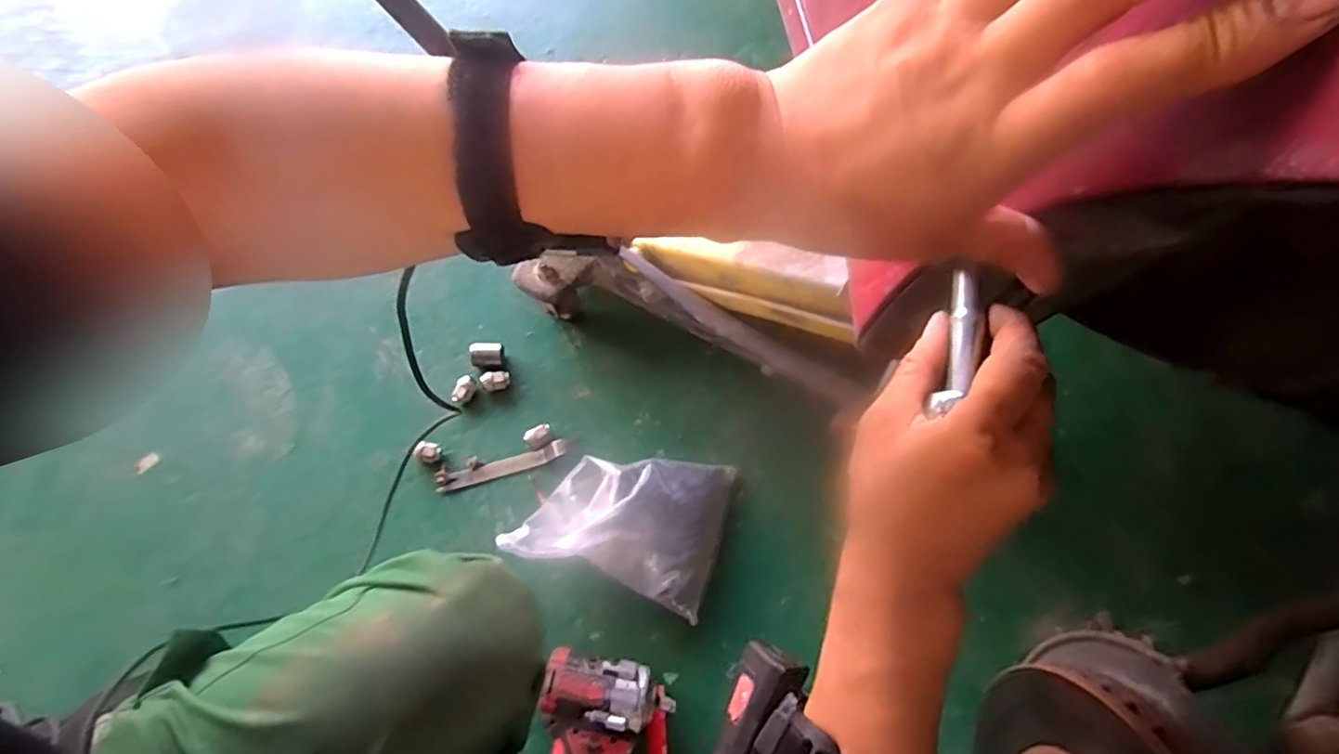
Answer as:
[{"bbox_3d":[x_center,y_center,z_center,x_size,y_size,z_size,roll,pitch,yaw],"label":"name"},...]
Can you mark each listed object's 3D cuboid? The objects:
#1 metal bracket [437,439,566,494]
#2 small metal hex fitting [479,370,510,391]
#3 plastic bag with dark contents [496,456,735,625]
[{"bbox_3d":[-0.204,0.111,0.786,0.156,0.017,0.020,-16,71,-9],"label":"metal bracket"},{"bbox_3d":[-0.221,0.006,0.814,0.035,0.020,0.021,-7,70,-6],"label":"small metal hex fitting"},{"bbox_3d":[-0.047,0.152,0.725,0.221,0.090,0.174,18,70,3],"label":"plastic bag with dark contents"}]

